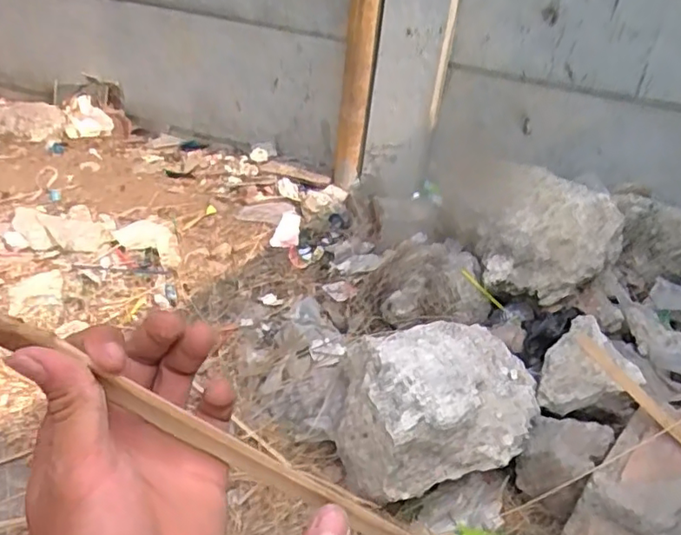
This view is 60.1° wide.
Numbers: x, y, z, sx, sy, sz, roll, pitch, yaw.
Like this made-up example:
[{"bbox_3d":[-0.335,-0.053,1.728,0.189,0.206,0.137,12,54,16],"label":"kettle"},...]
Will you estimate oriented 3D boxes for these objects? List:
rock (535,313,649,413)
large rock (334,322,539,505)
[{"bbox_3d":[0.451,0.186,1.059,0.155,0.086,0.199,20,35,21],"label":"rock"},{"bbox_3d":[0.175,0.194,0.961,0.354,0.132,0.261,-4,33,-16],"label":"large rock"}]

